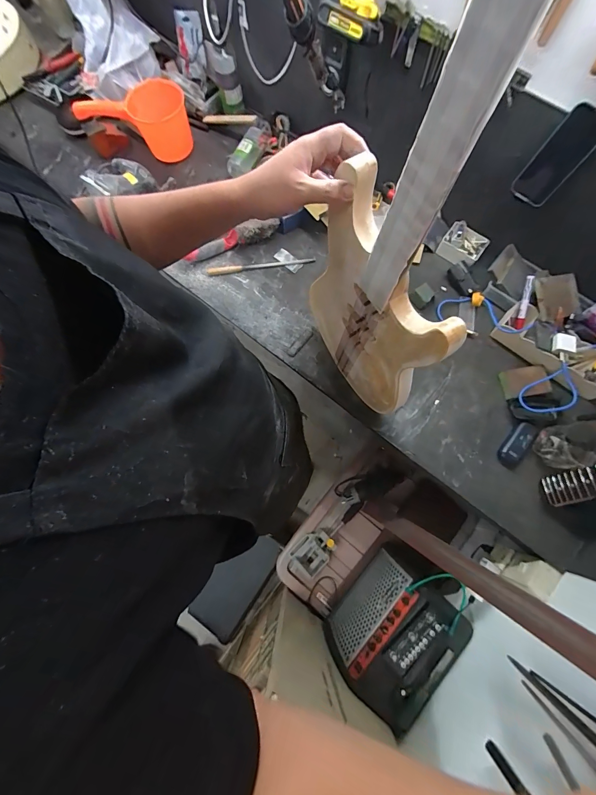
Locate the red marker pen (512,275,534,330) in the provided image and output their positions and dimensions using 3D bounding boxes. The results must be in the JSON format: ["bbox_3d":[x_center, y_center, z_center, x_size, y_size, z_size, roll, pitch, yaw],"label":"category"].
[{"bbox_3d":[0.541,-0.225,0.768,0.021,0.017,0.122,7,103,2],"label":"red marker pen"}]

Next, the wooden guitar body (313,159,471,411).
[{"bbox_3d":[0.124,-0.137,0.580,0.050,0.435,0.296,-32,78,-7],"label":"wooden guitar body"}]

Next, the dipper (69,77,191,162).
[{"bbox_3d":[-0.459,-0.823,0.945,0.290,0.113,0.147,10,77,3],"label":"dipper"}]

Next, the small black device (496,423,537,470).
[{"bbox_3d":[0.509,0.110,0.746,0.052,0.017,0.115,38,79,9],"label":"small black device"}]

